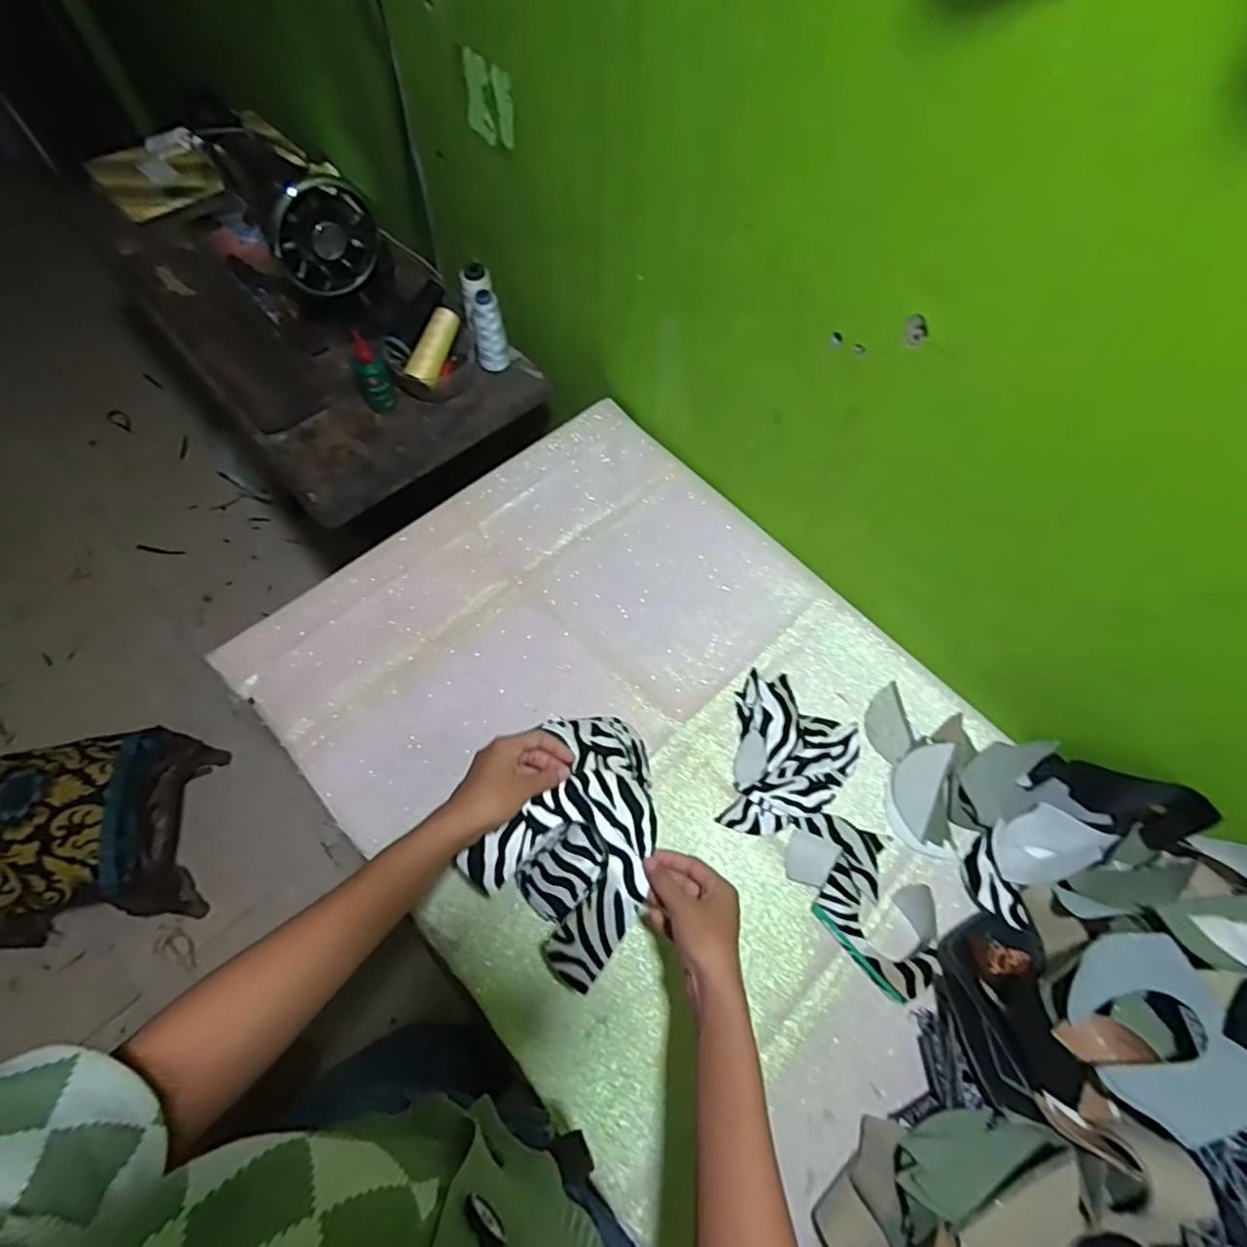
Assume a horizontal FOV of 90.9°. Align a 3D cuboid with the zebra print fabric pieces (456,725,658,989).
[{"bbox_3d":[-0.040,0.195,0.579,0.146,0.091,0.219,24,66,9],"label":"zebra print fabric pieces"}]

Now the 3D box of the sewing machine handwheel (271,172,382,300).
[{"bbox_3d":[-0.385,-0.496,0.787,0.130,0.123,0.039,-39,72,-19],"label":"sewing machine handwheel"}]

